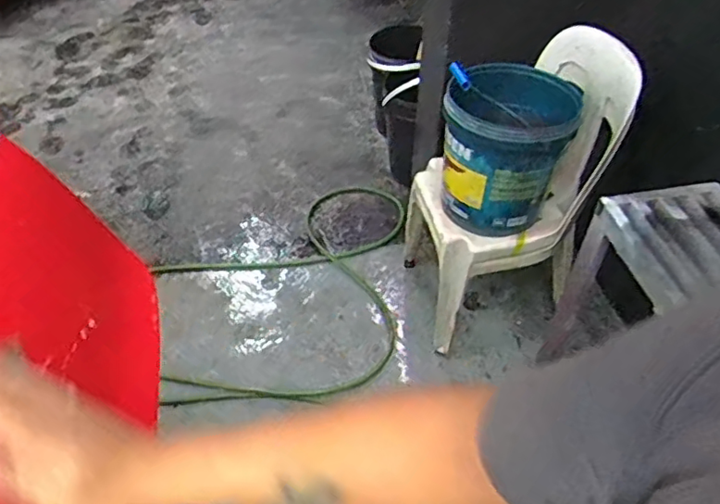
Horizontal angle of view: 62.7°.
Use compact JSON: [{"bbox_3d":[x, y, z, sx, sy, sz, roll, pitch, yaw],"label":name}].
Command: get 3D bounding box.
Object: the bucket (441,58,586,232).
[{"bbox_3d":[0.346,-0.259,1.390,0.283,0.307,0.300,16,49,15],"label":"bucket"}]

